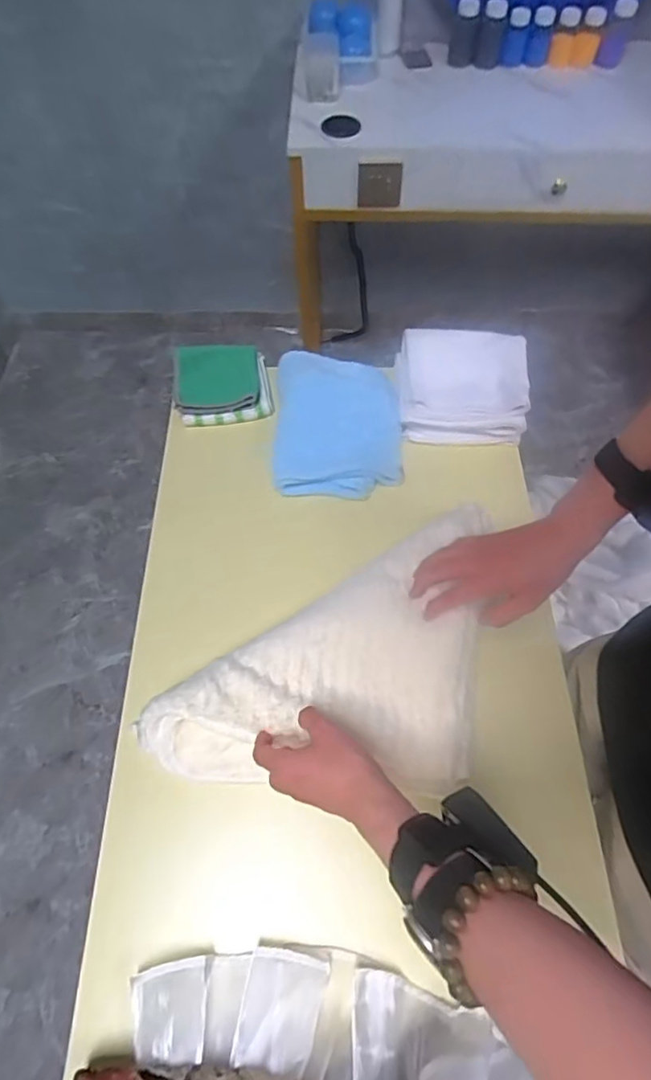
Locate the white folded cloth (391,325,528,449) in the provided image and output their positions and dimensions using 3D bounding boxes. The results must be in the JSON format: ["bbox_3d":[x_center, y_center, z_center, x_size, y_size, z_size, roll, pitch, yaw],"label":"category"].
[{"bbox_3d":[0.190,-0.217,0.781,0.175,0.070,0.144,3,64,3],"label":"white folded cloth"}]

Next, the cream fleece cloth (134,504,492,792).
[{"bbox_3d":[0.040,0.142,0.564,0.416,0.065,0.211,-32,66,-16],"label":"cream fleece cloth"}]

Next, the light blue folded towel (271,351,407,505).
[{"bbox_3d":[0.019,-0.169,0.773,0.172,0.040,0.232,0,64,2],"label":"light blue folded towel"}]

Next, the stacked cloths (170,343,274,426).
[{"bbox_3d":[-0.147,-0.227,0.798,0.142,0.048,0.115,-15,64,-6],"label":"stacked cloths"}]

